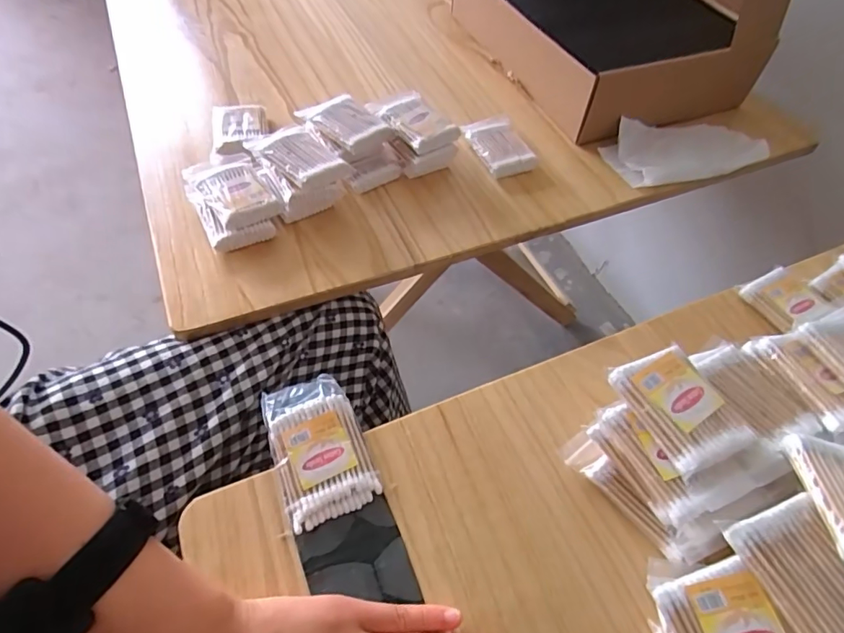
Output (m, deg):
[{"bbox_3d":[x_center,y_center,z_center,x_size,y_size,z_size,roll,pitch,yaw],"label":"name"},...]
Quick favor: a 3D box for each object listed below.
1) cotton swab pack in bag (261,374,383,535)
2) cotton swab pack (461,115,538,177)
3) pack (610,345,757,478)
[{"bbox_3d":[-0.071,0.089,0.347,0.061,0.014,0.098,-18,57,-15],"label":"cotton swab pack in bag"},{"bbox_3d":[0.082,-0.189,0.556,0.053,0.021,0.091,-17,57,-14],"label":"cotton swab pack"},{"bbox_3d":[0.155,0.056,0.302,0.052,0.017,0.072,-18,57,-17],"label":"pack"}]

